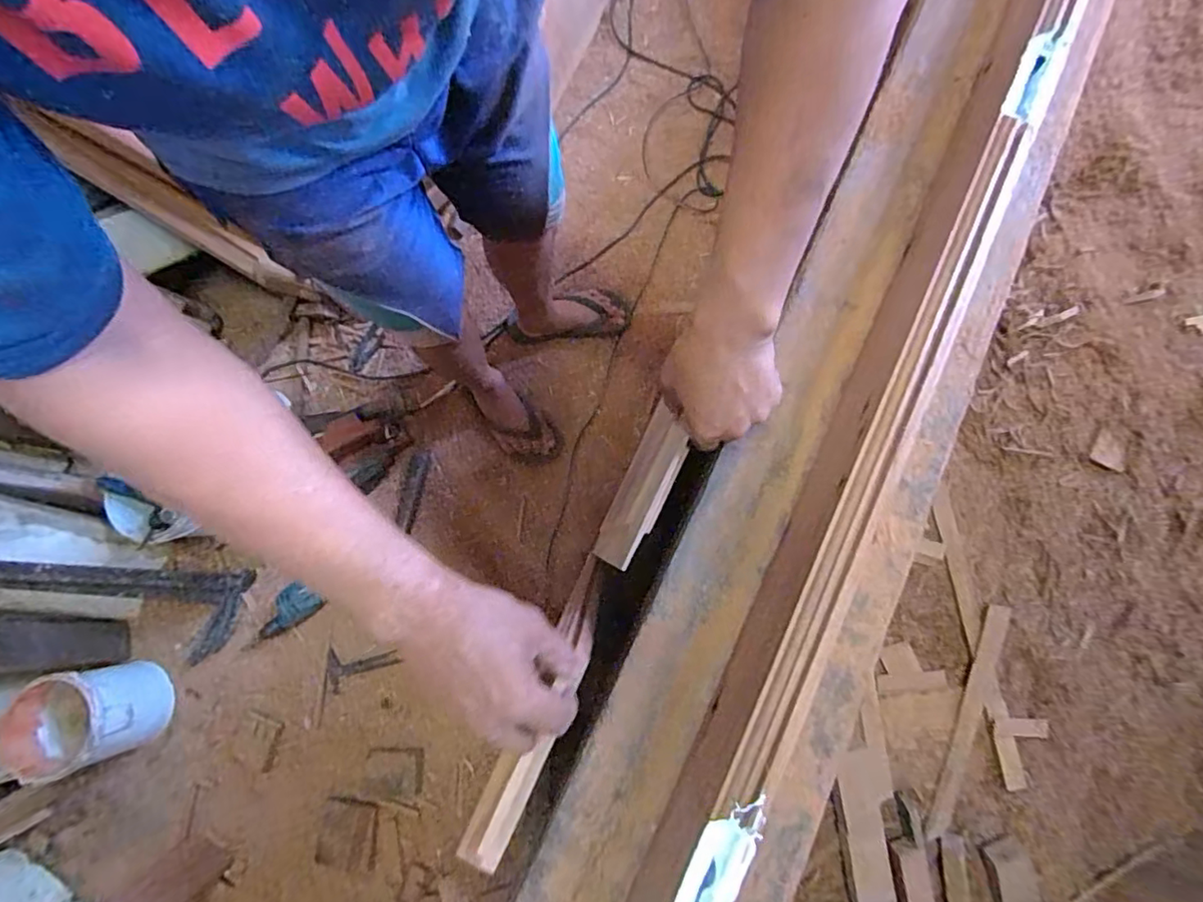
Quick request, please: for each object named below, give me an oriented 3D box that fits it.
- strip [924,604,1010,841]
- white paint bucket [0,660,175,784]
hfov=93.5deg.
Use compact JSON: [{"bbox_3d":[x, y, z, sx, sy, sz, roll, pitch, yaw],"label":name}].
[{"bbox_3d":[0.450,0.335,0.699,0.029,0.005,0.294,15,91,4],"label":"strip"},{"bbox_3d":[-1.013,0.525,1.112,0.210,0.163,0.186,-10,78,-1],"label":"white paint bucket"}]

